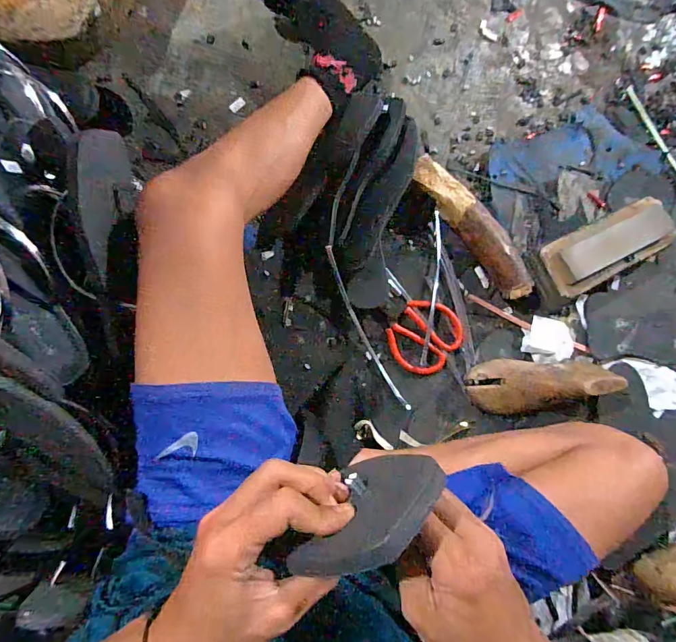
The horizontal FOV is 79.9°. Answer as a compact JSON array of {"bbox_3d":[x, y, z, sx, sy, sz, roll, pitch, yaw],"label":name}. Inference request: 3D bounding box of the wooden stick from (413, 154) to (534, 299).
[{"bbox_3d":[0.207,-0.144,0.623,0.059,0.041,0.257,-42,95,-4],"label":"wooden stick"}]

